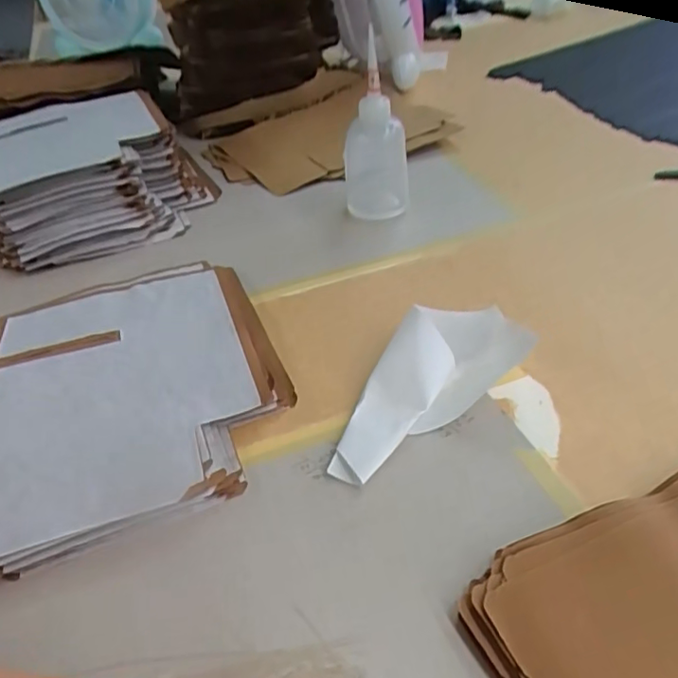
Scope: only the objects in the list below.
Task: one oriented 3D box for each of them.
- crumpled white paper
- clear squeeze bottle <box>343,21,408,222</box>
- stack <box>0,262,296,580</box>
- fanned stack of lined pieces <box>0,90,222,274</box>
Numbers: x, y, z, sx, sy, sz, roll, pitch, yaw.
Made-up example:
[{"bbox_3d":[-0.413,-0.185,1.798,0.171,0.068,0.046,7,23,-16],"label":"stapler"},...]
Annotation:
[{"bbox_3d":[0.065,0.027,0.403,0.079,0.024,0.193,25,49,31],"label":"crumpled white paper"},{"bbox_3d":[0.036,-0.209,0.594,0.066,0.151,0.056,-4,40,3],"label":"clear squeeze bottle"},{"bbox_3d":[-0.153,0.032,0.422,0.209,0.027,0.249,-18,42,-13],"label":"stack"},{"bbox_3d":[-0.281,-0.197,0.652,0.241,0.087,0.244,-17,42,-13],"label":"fanned stack of lined pieces"}]

